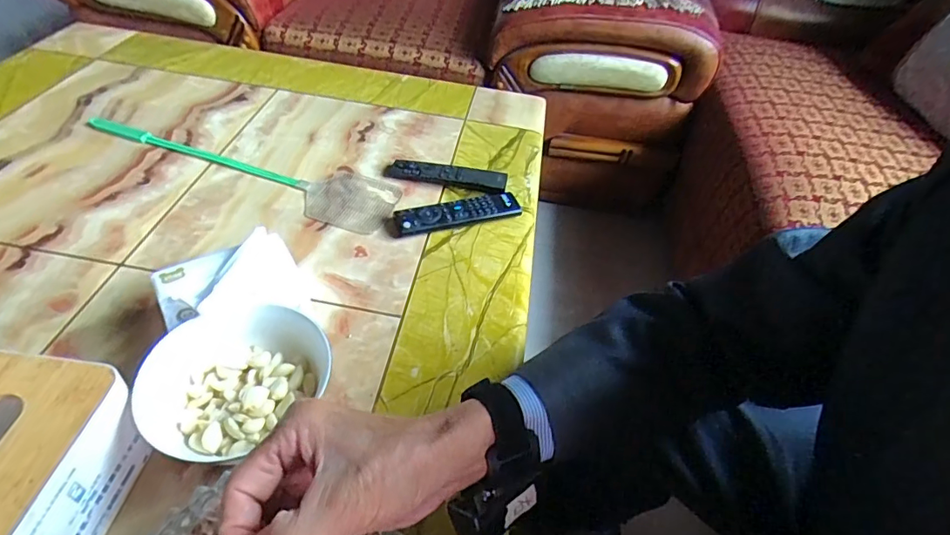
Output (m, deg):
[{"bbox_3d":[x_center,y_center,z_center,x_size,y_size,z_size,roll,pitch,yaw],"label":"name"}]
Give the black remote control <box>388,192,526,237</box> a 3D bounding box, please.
[{"bbox_3d":[-0.023,-0.069,0.629,0.172,0.021,0.046,-11,49,-17],"label":"black remote control"}]

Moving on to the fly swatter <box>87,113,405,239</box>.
[{"bbox_3d":[-0.322,-0.135,0.661,0.446,0.009,0.098,15,47,7],"label":"fly swatter"}]

